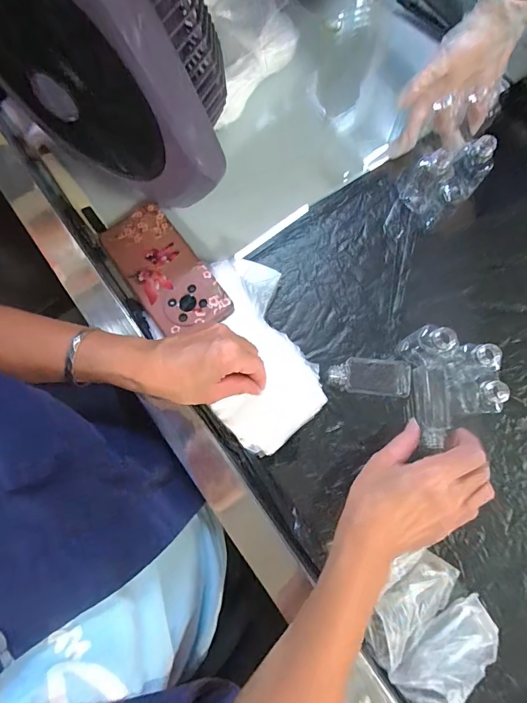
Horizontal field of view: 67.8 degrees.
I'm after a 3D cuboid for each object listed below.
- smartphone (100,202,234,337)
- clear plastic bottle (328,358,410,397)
[{"bbox_3d":[-0.108,-0.088,0.419,0.075,0.009,0.167,-36,75,-7],"label":"smartphone"},{"bbox_3d":[0.109,0.026,0.408,0.082,0.019,0.036,6,80,3],"label":"clear plastic bottle"}]

